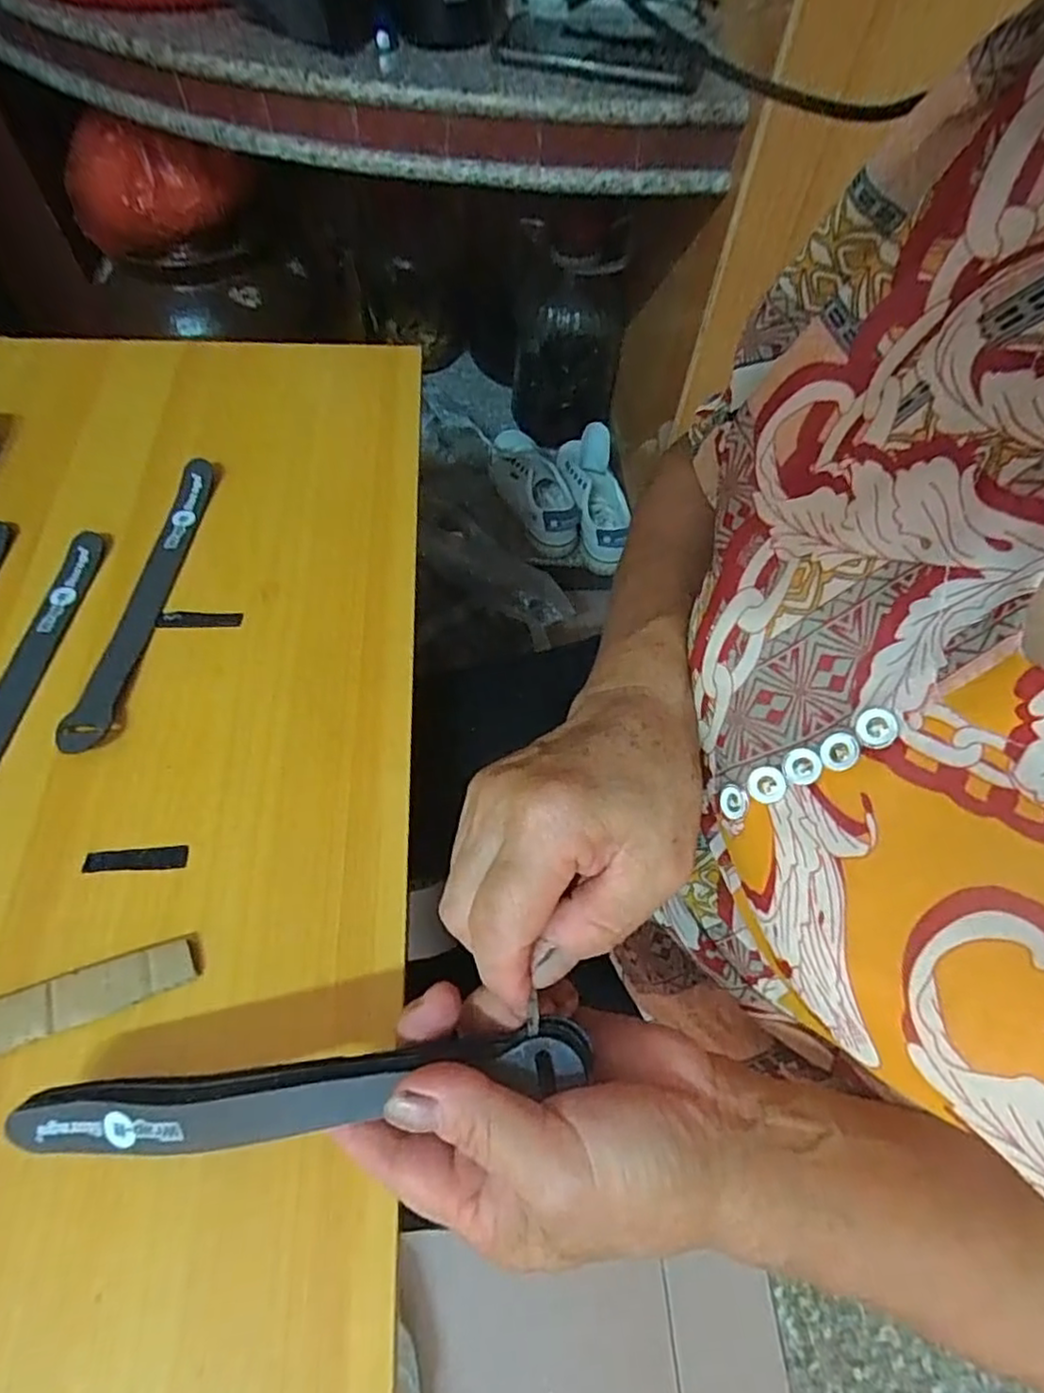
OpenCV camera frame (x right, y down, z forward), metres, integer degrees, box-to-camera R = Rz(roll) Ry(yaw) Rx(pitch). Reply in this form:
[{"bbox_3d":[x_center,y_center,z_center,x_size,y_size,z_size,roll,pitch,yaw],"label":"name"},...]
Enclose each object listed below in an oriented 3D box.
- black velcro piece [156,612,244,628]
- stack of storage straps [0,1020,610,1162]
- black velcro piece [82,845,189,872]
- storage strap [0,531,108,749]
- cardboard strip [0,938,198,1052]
[{"bbox_3d":[-0.177,-0.042,0.359,0.044,0.004,0.009,-1,70,-8],"label":"black velcro piece"},{"bbox_3d":[-0.077,0.131,0.217,0.195,0.015,0.023,-11,62,4],"label":"stack of storage straps"},{"bbox_3d":[-0.175,0.074,0.298,0.043,0.004,0.010,-3,62,-5],"label":"black velcro piece"},{"bbox_3d":[-0.255,-0.005,0.333,0.021,0.008,0.192,7,61,0],"label":"storage strap"},{"bbox_3d":[-0.179,0.121,0.266,0.084,0.004,0.021,-16,64,-15],"label":"cardboard strip"}]

